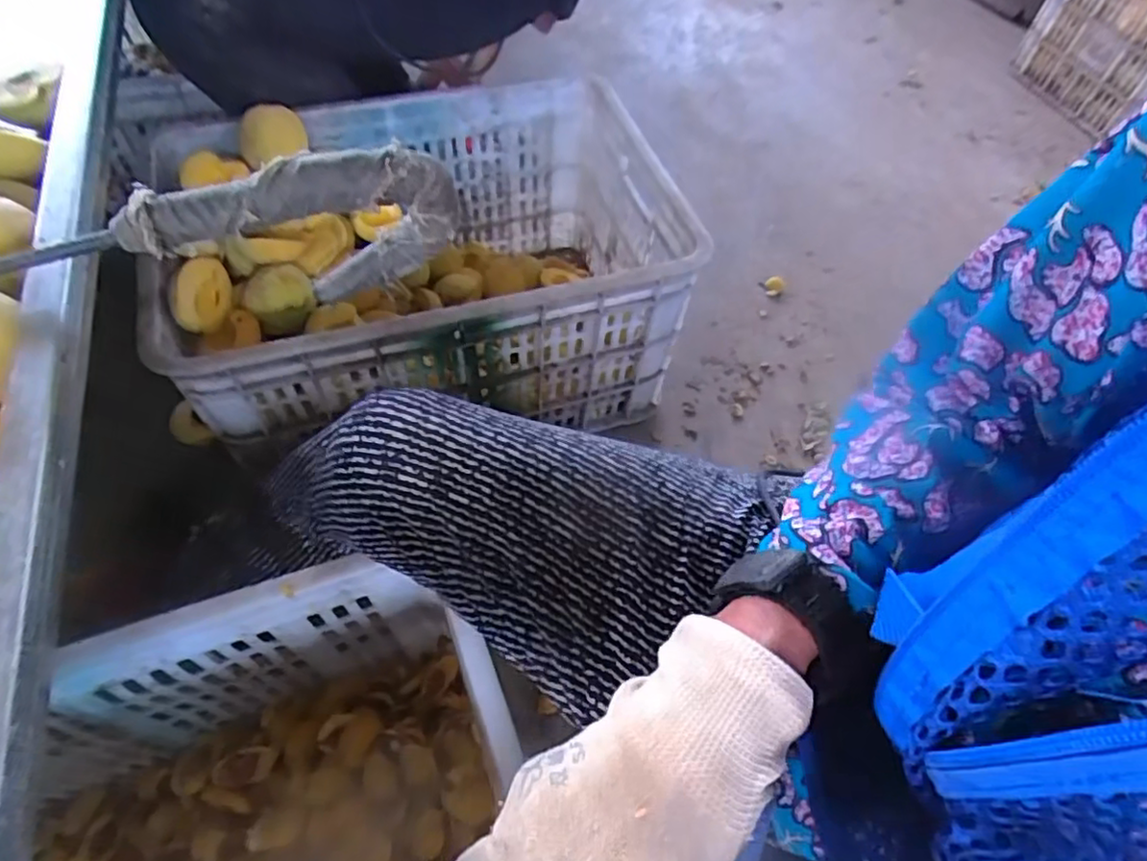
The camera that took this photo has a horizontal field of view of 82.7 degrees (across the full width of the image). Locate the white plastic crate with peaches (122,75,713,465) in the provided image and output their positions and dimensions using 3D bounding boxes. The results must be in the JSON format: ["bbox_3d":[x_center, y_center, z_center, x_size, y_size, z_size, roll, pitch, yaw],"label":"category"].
[{"bbox_3d":[-0.170,-0.182,0.789,0.518,0.272,0.376,-13,59,-13],"label":"white plastic crate with peaches"}]

